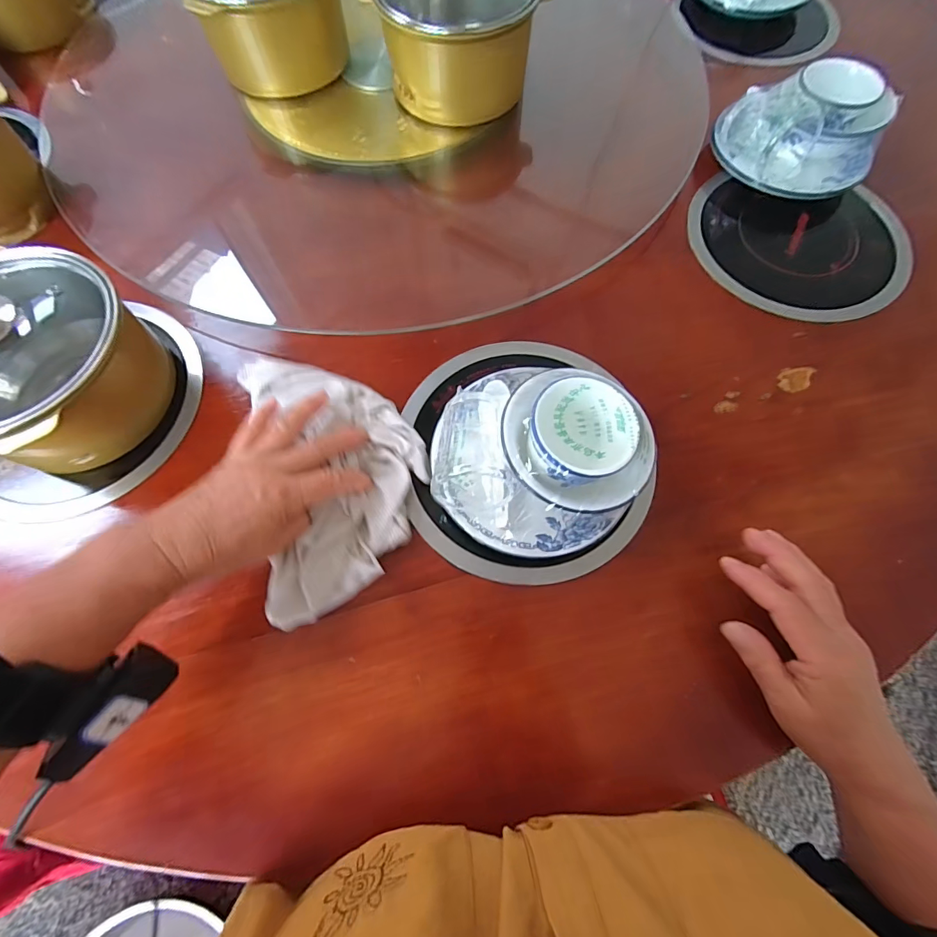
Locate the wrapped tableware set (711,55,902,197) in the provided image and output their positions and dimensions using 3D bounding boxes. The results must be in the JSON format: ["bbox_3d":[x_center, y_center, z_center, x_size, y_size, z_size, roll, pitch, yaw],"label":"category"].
[{"bbox_3d":[0.331,-0.333,0.429,0.141,0.083,0.119,39,75,12],"label":"wrapped tableware set"}]

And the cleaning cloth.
[{"bbox_3d":[-0.102,0.000,0.343,0.131,0.015,0.216,-13,71,-5],"label":"cleaning cloth"}]

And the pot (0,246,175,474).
[{"bbox_3d":[-0.338,-0.090,0.324,0.153,0.120,0.157,0,71,0],"label":"pot"}]

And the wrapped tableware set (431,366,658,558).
[{"bbox_3d":[0.046,-0.010,0.319,0.152,0.075,0.135,41,75,13],"label":"wrapped tableware set"}]

